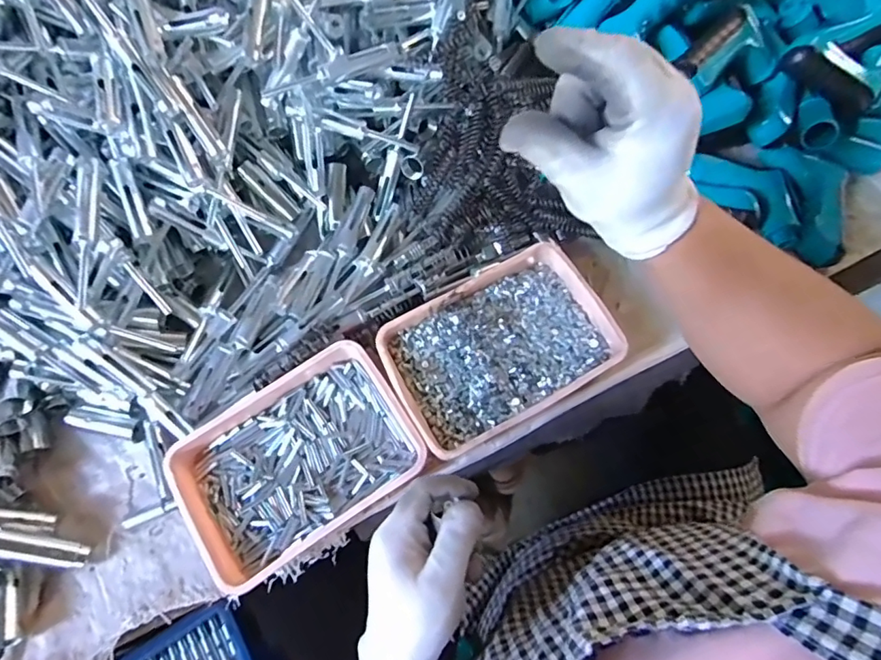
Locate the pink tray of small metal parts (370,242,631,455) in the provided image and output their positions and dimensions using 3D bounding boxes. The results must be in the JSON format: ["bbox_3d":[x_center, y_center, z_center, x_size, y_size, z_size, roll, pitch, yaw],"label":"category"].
[{"bbox_3d":[0.054,0.016,0.481,0.198,0.031,0.134,-29,73,-8],"label":"pink tray of small metal parts"}]

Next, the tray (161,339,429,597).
[{"bbox_3d":[-0.126,0.112,0.460,0.195,0.038,0.139,-33,73,-9],"label":"tray"}]

